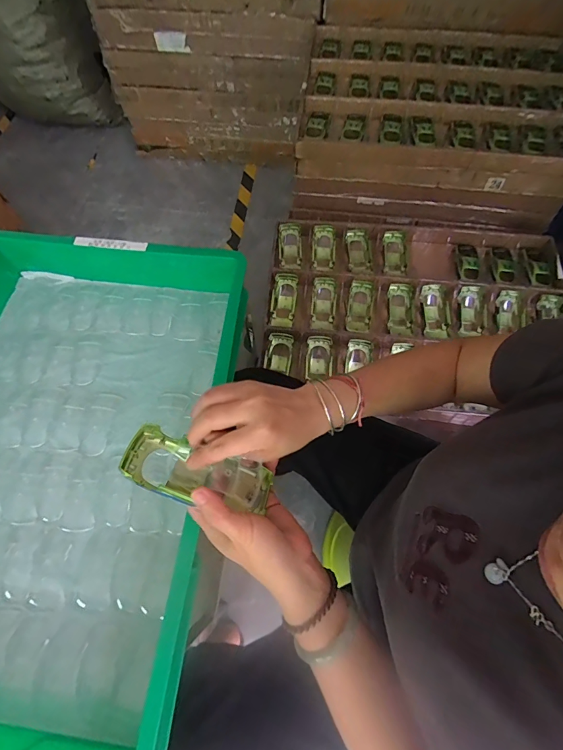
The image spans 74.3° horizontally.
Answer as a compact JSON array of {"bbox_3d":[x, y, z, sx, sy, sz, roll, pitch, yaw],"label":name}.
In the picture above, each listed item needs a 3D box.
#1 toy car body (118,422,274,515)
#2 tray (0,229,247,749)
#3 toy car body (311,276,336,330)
[{"bbox_3d":[-0.075,0.089,0.339,0.131,0.035,0.054,19,66,-6],"label":"toy car body"},{"bbox_3d":[-0.260,0.083,0.425,0.390,0.093,0.556,4,66,-1],"label":"tray"},{"bbox_3d":[0.092,-0.153,0.821,0.052,0.030,0.124,5,80,0],"label":"toy car body"}]

